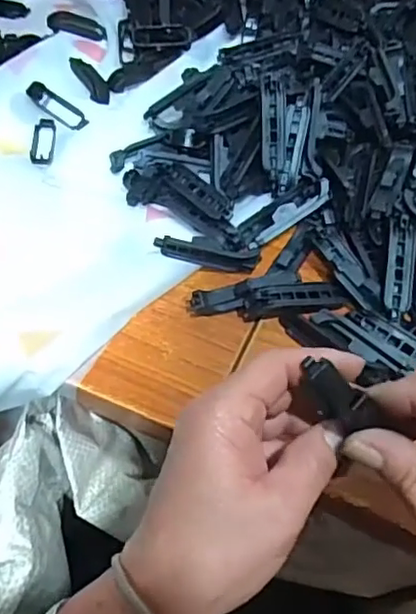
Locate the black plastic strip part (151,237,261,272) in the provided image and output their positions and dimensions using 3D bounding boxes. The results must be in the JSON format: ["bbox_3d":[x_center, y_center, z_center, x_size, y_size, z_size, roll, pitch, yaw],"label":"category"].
[{"bbox_3d":[0.000,-0.038,0.431,0.075,0.017,0.008,9,24,-5],"label":"black plastic strip part"}]

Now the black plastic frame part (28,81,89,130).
[{"bbox_3d":[-0.126,-0.169,0.507,0.057,0.012,0.018,35,64,-1],"label":"black plastic frame part"}]

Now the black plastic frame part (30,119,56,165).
[{"bbox_3d":[-0.135,-0.136,0.495,0.017,0.006,0.053,-3,59,-1],"label":"black plastic frame part"}]

